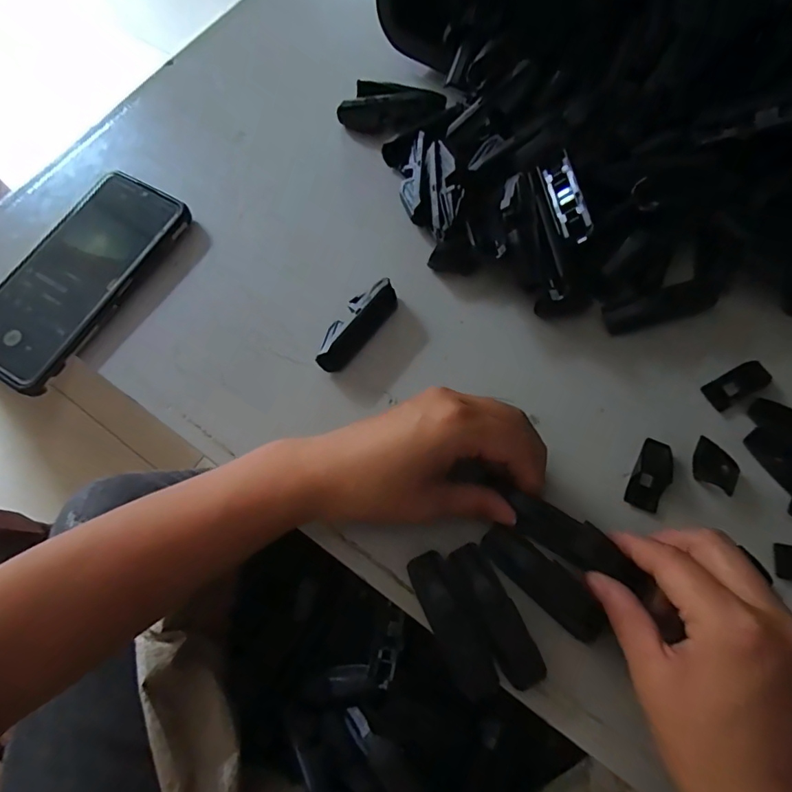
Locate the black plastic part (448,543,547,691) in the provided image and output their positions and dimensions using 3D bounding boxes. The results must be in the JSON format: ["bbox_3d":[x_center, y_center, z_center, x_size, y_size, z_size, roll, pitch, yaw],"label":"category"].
[{"bbox_3d":[0.052,0.113,0.256,0.020,0.009,0.074,-27,69,-8],"label":"black plastic part"}]

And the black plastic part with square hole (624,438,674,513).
[{"bbox_3d":[0.149,0.046,0.287,0.020,0.005,0.041,24,71,12],"label":"black plastic part with square hole"}]

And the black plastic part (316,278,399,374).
[{"bbox_3d":[-0.024,-0.047,0.323,0.016,0.025,0.072,35,73,15],"label":"black plastic part"}]

